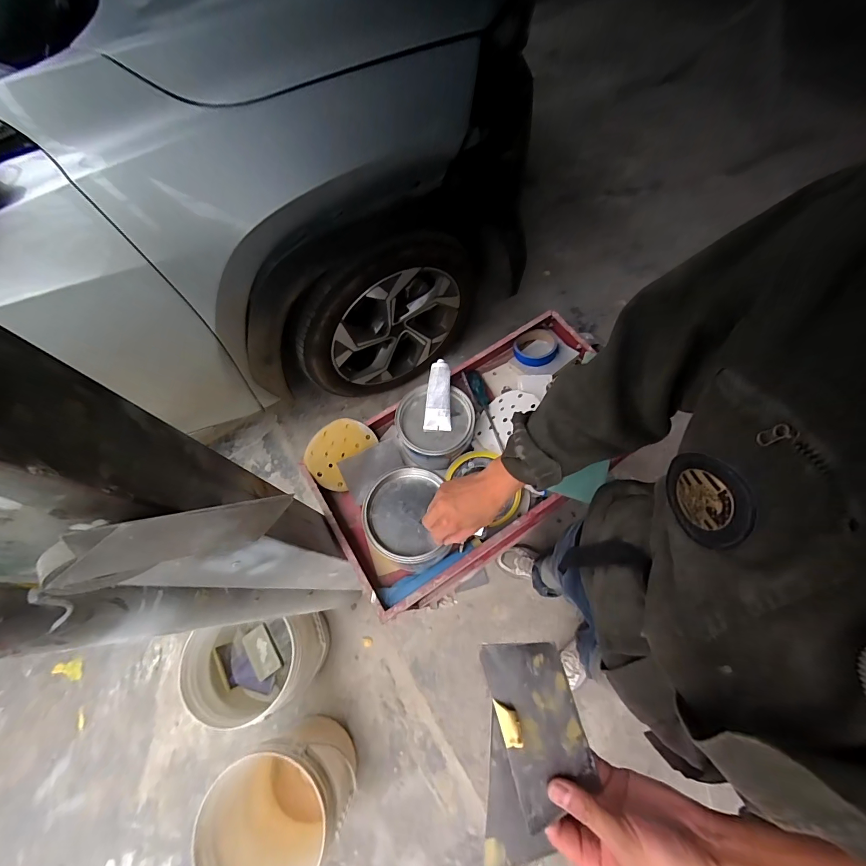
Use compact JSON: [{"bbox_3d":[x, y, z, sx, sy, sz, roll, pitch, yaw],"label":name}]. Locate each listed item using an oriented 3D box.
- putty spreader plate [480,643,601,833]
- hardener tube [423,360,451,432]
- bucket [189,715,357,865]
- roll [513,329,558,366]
[{"bbox_3d":[0.091,0.239,0.324,0.072,0.011,0.132,-13,80,-23],"label":"putty spreader plate"},{"bbox_3d":[0.011,-0.072,0.754,0.050,0.025,0.132,2,85,2],"label":"hardener tube"},{"bbox_3d":[-0.372,0.972,1.031,0.335,0.351,0.291,-37,71,-11],"label":"bucket"},{"bbox_3d":[0.227,-0.188,0.856,0.090,0.027,0.089,-1,68,3],"label":"roll"}]

